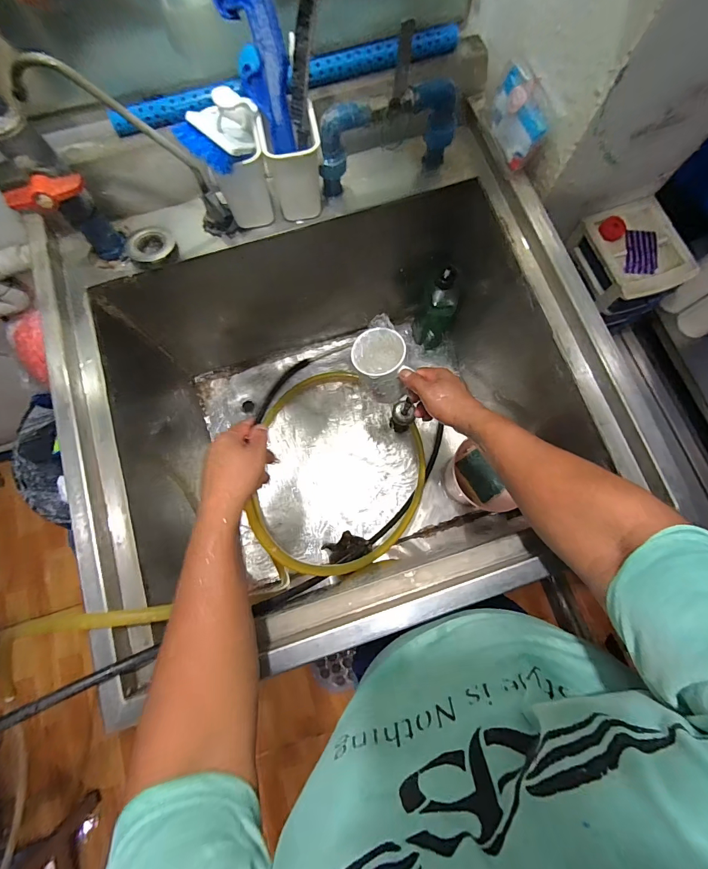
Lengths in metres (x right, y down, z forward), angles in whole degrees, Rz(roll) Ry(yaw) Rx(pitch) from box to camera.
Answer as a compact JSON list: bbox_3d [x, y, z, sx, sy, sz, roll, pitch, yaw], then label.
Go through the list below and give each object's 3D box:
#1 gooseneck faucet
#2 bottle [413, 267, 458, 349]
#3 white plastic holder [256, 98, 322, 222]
[{"bbox_3d":[-0.254,-0.335,0.456,0.158,0.217,0.040,-4,78,-1],"label":"gooseneck faucet"},{"bbox_3d":[0.171,-0.254,0.789,0.071,0.219,0.066,20,79,4],"label":"bottle"},{"bbox_3d":[-0.080,-0.362,0.509,0.072,0.109,0.055,-11,79,-2],"label":"white plastic holder"}]

